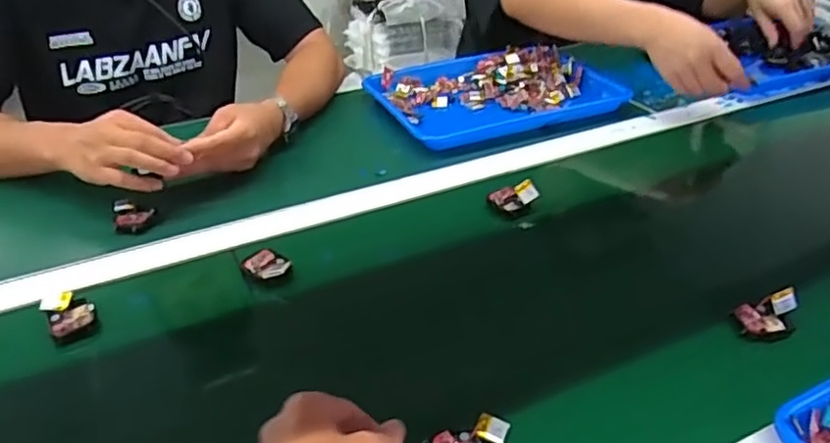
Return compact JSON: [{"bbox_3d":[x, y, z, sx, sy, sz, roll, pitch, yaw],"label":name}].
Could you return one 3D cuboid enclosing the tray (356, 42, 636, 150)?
[{"bbox_3d":[0.118,-0.194,0.947,0.340,0.042,0.245,-14,33,-18],"label":"tray"}]

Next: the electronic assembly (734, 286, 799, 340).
[{"bbox_3d":[0.300,0.078,0.552,0.046,0.031,0.032,-2,32,1],"label":"electronic assembly"}]

